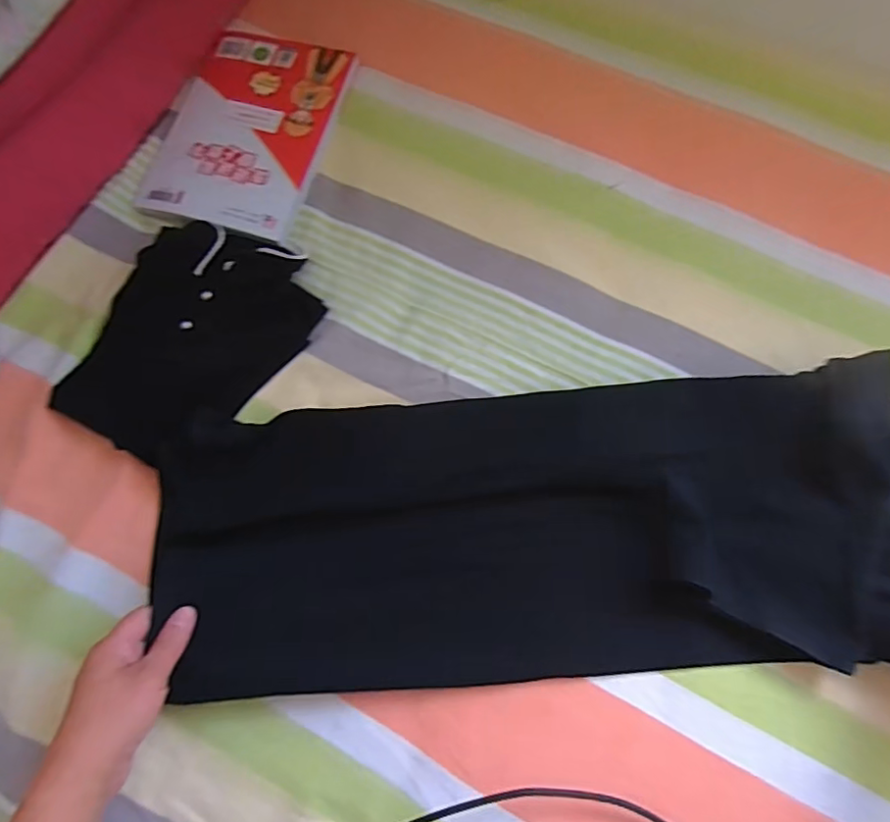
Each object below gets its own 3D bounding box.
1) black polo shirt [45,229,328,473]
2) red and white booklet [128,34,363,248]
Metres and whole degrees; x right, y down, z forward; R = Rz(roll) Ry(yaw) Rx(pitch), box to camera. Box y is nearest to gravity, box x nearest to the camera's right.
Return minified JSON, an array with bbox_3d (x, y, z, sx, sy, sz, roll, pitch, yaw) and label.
[{"bbox_3d":[-0.238,-0.069,0.522,0.176,0.024,0.230,26,78,8],"label":"black polo shirt"},{"bbox_3d":[-0.208,-0.297,0.583,0.167,0.010,0.235,16,77,6],"label":"red and white booklet"}]

